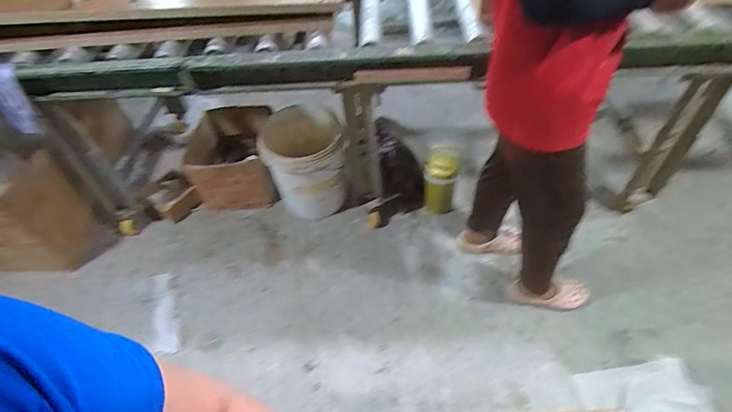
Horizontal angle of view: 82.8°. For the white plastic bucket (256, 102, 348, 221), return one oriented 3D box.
[{"bbox_3d":[-0.236,-0.182,1.670,0.302,0.368,0.339,-16,52,-6],"label":"white plastic bucket"}]

